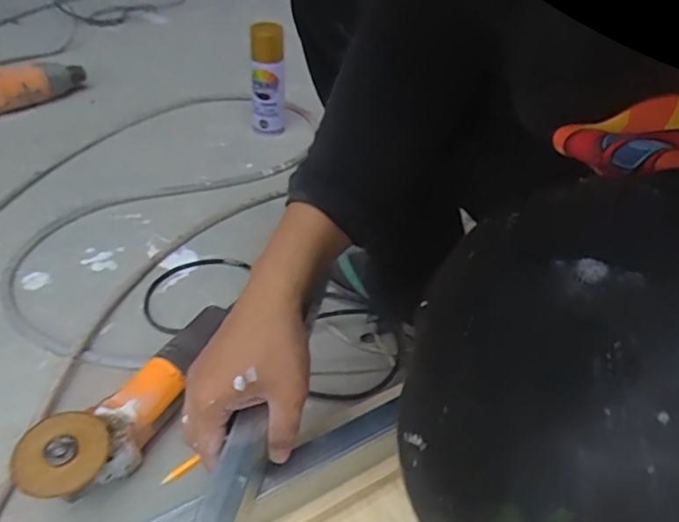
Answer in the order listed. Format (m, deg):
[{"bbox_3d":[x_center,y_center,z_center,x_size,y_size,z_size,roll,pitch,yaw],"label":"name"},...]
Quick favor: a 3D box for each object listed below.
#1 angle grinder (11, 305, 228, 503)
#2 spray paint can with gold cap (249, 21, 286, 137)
[{"bbox_3d":[-0.222,0.148,0.633,0.080,0.072,0.281,21,43,16],"label":"angle grinder"},{"bbox_3d":[-0.133,-0.332,1.075,0.069,0.201,0.054,-5,38,-9],"label":"spray paint can with gold cap"}]

